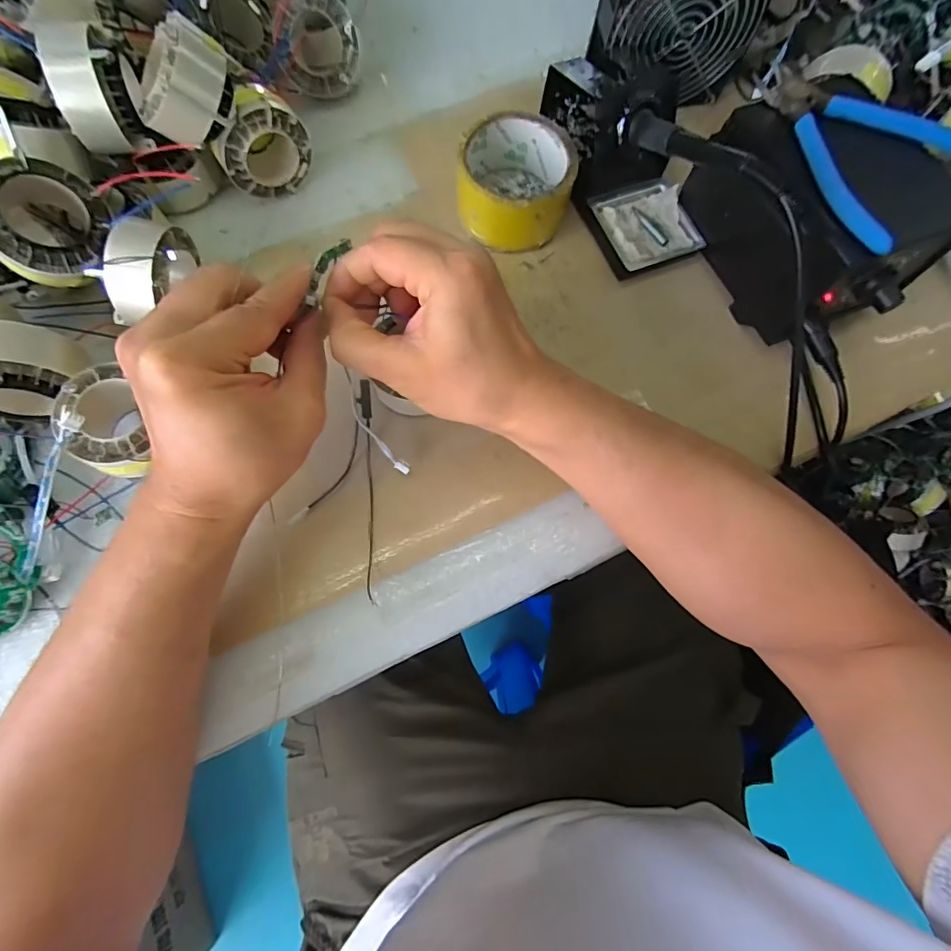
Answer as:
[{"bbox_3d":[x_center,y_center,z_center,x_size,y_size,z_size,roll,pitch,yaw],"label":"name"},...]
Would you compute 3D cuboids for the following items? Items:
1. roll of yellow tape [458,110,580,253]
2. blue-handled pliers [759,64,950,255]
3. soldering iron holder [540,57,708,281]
[{"bbox_3d":[0.030,-0.220,0.358,0.081,0.046,0.084,0,74,-1],"label":"roll of yellow tape"},{"bbox_3d":[0.233,-0.208,0.294,0.110,0.015,0.132,-37,78,-11],"label":"blue-handled pliers"},{"bbox_3d":[0.114,-0.243,0.353,0.074,0.069,0.164,-19,76,-6],"label":"soldering iron holder"}]

